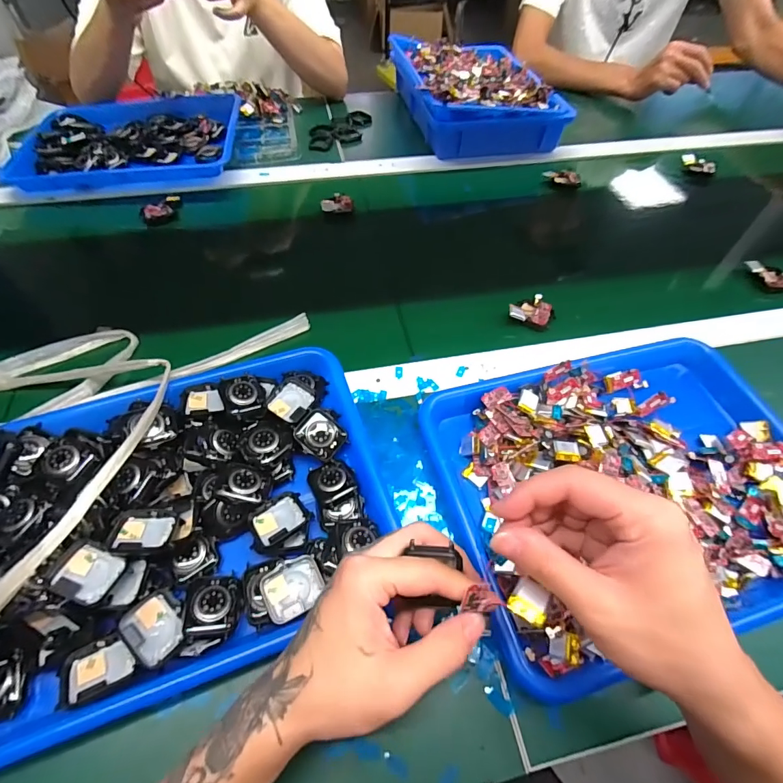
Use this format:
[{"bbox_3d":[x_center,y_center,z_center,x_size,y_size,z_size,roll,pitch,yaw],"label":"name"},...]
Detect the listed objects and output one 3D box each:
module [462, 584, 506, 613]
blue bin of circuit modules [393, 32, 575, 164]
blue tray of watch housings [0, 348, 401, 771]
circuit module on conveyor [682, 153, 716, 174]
[{"bbox_3d":[0.051,0.116,0.229,0.023,0.006,0.015,9,93,-16],"label":"module"},{"bbox_3d":[0.151,-0.560,0.772,0.252,0.087,0.298,-9,57,-8],"label":"blue bin of circuit modules"},{"bbox_3d":[-0.171,0.091,0.324,0.324,0.054,0.245,-16,58,-12],"label":"blue tray of watch housings"},{"bbox_3d":[0.539,-0.400,0.727,0.056,0.023,0.015,35,62,19],"label":"circuit module on conveyor"}]

